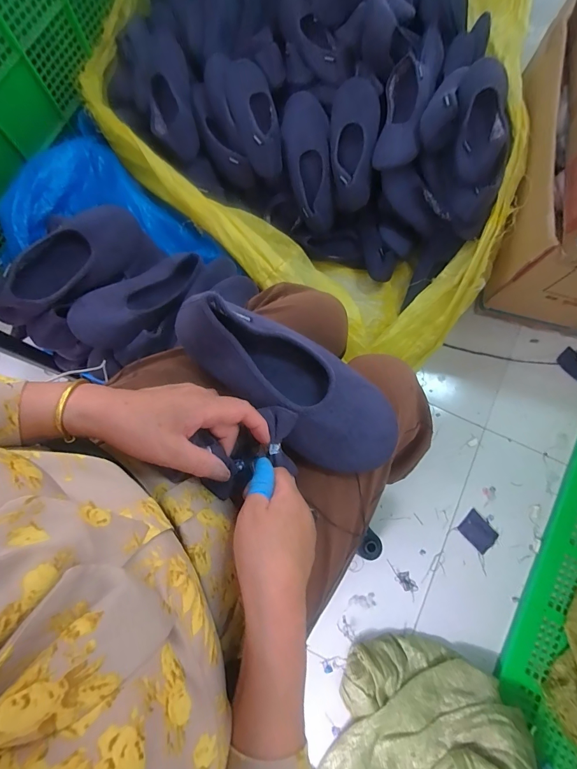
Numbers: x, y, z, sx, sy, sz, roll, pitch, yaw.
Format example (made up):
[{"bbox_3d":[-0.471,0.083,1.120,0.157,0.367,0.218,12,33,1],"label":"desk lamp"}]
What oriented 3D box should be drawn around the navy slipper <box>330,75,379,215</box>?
[{"bbox_3d":[0.148,-0.531,0.806,0.103,0.055,0.258,-2,114,-1],"label":"navy slipper"}]

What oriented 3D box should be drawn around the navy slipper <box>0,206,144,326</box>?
[{"bbox_3d":[-0.343,-0.188,0.573,0.093,0.066,0.252,38,66,7],"label":"navy slipper"}]

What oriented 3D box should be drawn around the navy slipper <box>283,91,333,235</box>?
[{"bbox_3d":[0.050,-0.501,0.820,0.104,0.062,0.289,-10,109,-3],"label":"navy slipper"}]

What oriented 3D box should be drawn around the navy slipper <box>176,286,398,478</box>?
[{"bbox_3d":[0.001,-0.007,0.360,0.240,0.066,0.099,39,80,8],"label":"navy slipper"}]

